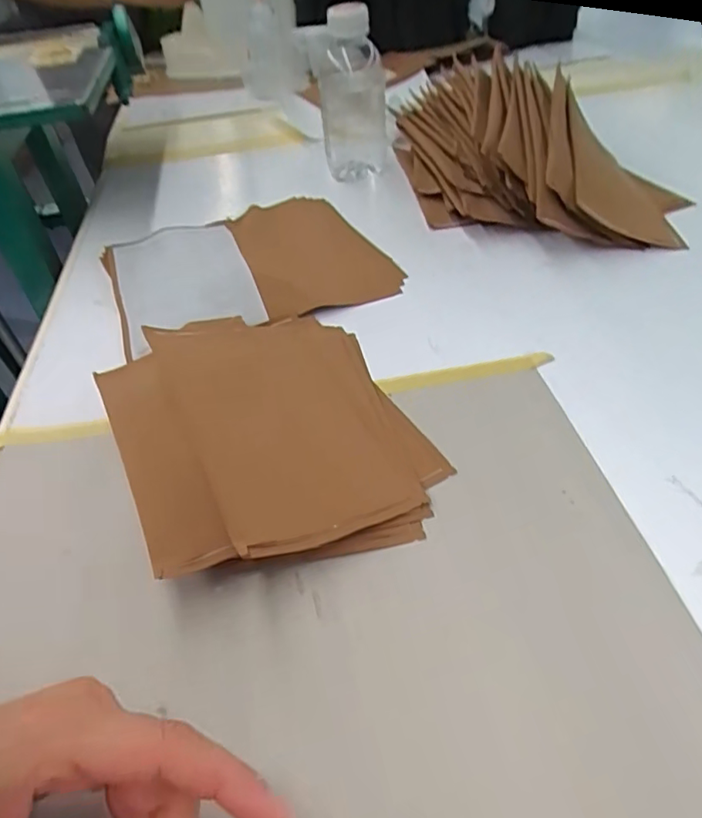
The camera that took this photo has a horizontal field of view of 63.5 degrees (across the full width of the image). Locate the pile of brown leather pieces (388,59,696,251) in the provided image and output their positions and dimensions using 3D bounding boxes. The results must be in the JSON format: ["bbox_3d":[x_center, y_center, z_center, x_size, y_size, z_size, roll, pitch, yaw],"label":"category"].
[{"bbox_3d":[0.179,-0.249,0.546,0.261,0.106,0.222,0,45,7],"label":"pile of brown leather pieces"}]

